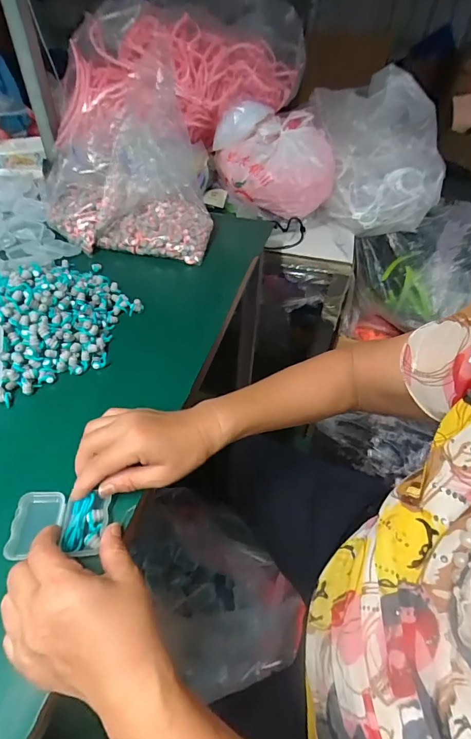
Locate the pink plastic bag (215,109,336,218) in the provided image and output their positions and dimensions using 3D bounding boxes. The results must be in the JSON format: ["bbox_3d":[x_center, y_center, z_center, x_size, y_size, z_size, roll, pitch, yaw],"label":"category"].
[{"bbox_3d":[0.099,-0.449,0.825,0.240,0.149,0.178,-30,54,-29],"label":"pink plastic bag"}]

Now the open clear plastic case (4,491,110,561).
[{"bbox_3d":[-0.147,0.128,0.316,0.075,0.012,0.053,0,46,-4],"label":"open clear plastic case"}]

